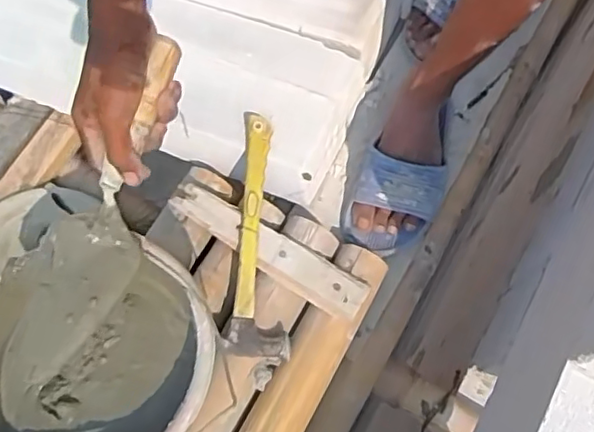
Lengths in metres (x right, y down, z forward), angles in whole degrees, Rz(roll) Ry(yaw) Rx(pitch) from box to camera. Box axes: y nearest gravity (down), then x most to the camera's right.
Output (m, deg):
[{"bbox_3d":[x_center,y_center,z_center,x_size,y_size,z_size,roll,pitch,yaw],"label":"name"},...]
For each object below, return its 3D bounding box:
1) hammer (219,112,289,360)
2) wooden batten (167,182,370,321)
[{"bbox_3d":[-0.044,0.017,0.712,0.076,0.048,0.291,1,70,1],"label":"hammer"},{"bbox_3d":[-0.039,0.038,0.718,0.260,0.028,0.050,29,73,10],"label":"wooden batten"}]

